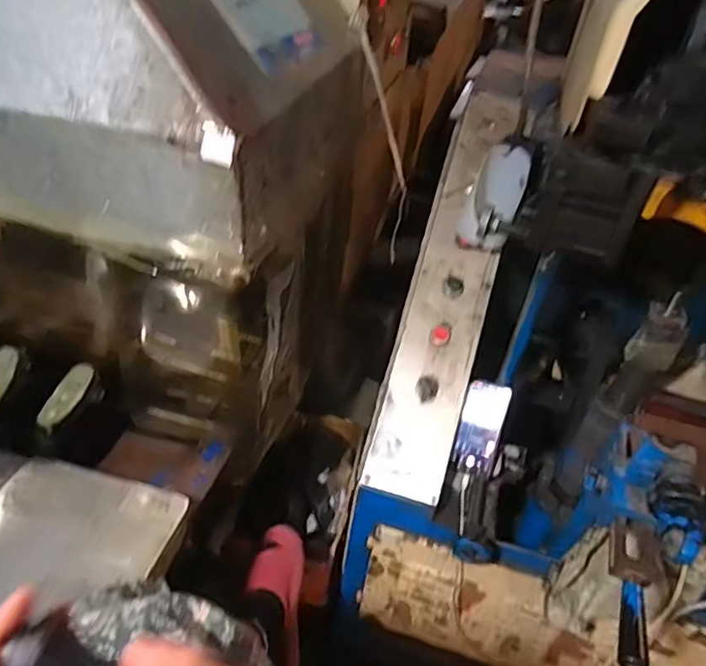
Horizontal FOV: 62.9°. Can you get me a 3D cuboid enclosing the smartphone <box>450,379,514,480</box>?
[{"bbox_3d":[0.218,0.162,0.982,0.071,0.008,0.159,16,81,16],"label":"smartphone"}]

